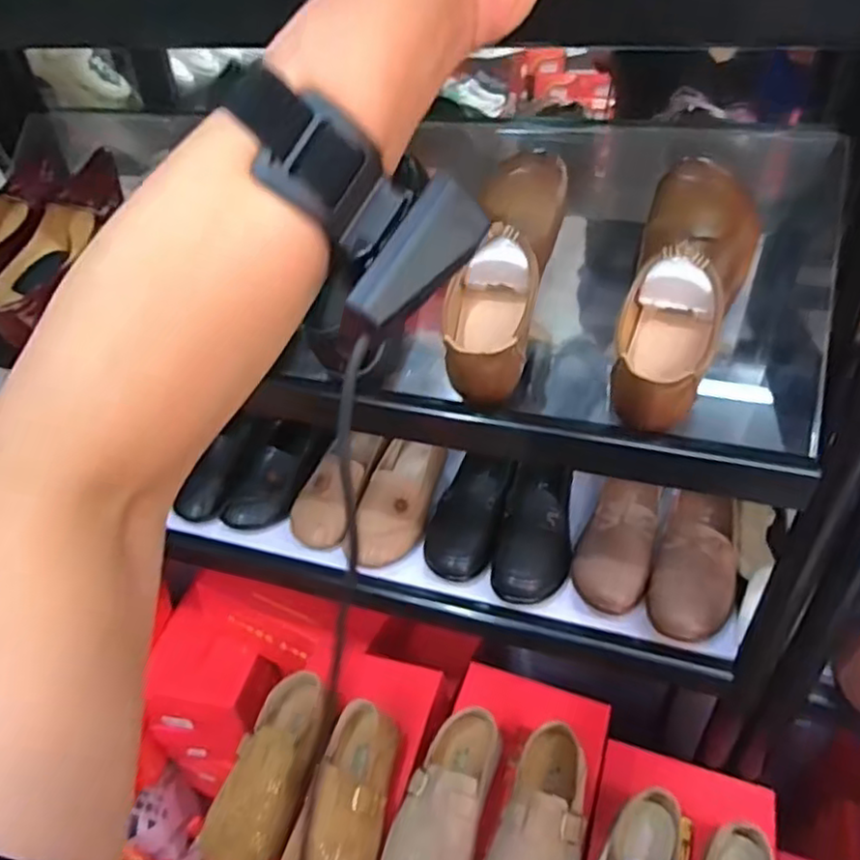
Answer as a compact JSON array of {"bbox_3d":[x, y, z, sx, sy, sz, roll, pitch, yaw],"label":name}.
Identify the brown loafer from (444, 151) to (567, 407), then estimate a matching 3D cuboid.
[{"bbox_3d":[0.061,-0.144,0.581,0.081,0.067,0.238,10,71,16],"label":"brown loafer"}]

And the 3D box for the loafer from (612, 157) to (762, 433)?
[{"bbox_3d":[0.206,-0.126,0.533,0.085,0.063,0.250,14,73,21],"label":"loafer"}]

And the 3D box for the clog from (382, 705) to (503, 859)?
[{"bbox_3d":[0.013,0.391,0.695,0.086,0.062,0.212,10,42,17],"label":"clog"}]

